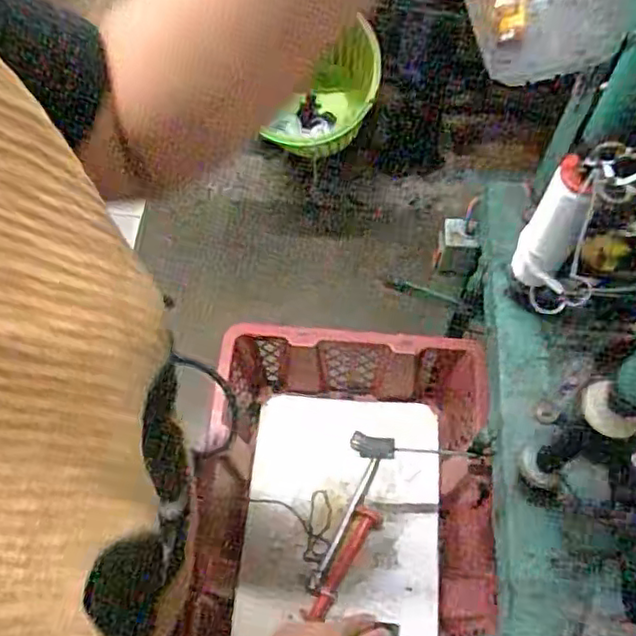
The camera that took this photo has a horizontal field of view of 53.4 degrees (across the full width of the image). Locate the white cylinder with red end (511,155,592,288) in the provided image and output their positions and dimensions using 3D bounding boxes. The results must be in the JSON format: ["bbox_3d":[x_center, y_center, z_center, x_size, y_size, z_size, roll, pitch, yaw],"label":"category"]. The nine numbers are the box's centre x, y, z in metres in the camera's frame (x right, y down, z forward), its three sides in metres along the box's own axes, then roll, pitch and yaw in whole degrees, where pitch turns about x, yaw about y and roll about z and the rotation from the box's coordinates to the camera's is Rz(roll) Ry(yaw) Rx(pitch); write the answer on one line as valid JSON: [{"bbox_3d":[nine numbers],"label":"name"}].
[{"bbox_3d":[0.210,-0.079,0.570,0.043,0.144,0.032,28,68,14],"label":"white cylinder with red end"}]

